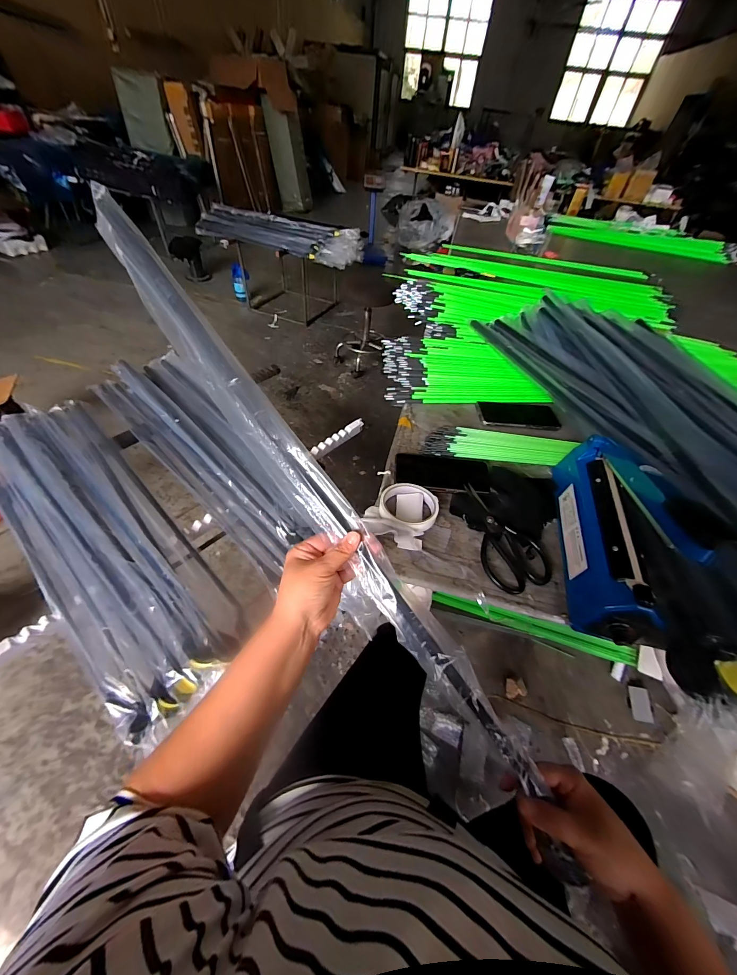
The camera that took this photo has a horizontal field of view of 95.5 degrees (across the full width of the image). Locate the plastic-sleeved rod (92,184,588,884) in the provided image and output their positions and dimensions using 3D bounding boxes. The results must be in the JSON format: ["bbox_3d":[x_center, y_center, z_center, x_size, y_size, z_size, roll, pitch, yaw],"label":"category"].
[{"bbox_3d":[-0.104,-0.037,0.379,0.054,0.039,0.812,-33,79,-29],"label":"plastic-sleeved rod"}]

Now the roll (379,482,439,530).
[{"bbox_3d":[0.060,0.029,0.515,0.091,0.019,0.087,3,50,-4],"label":"roll"}]

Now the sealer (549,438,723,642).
[{"bbox_3d":[0.346,0.035,0.445,0.086,0.183,0.295,15,50,6],"label":"sealer"}]

